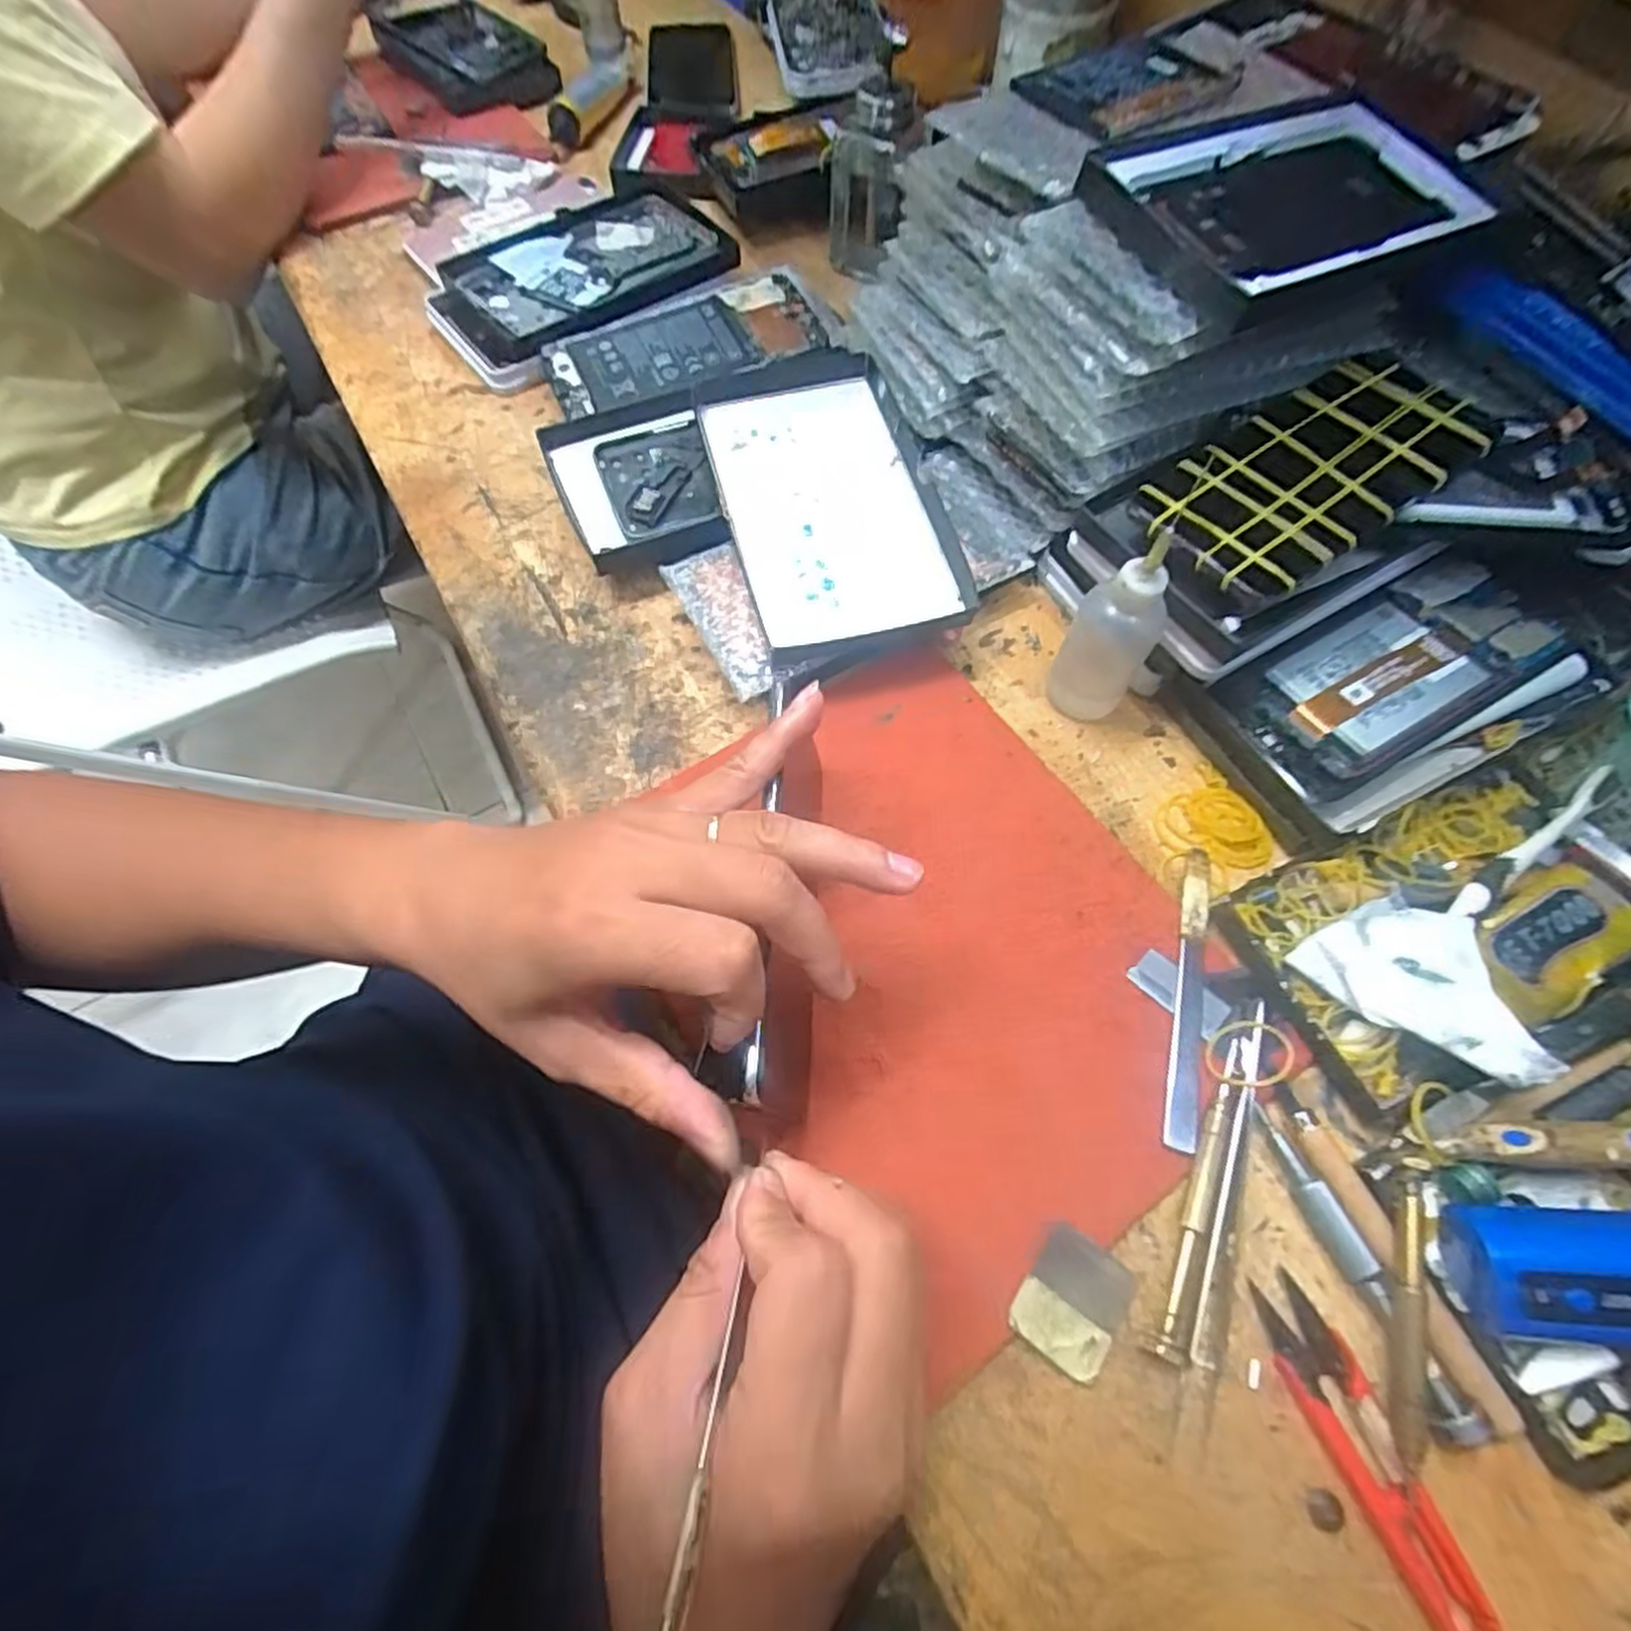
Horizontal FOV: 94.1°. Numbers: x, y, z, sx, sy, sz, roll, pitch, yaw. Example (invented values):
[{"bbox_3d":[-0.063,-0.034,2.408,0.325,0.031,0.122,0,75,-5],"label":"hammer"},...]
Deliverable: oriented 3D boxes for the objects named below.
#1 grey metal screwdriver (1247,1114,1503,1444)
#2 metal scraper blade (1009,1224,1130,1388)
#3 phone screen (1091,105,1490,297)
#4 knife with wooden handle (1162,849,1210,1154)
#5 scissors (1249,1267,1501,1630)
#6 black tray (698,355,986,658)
[{"bbox_3d":[0.188,0.156,0.266,0.014,0.017,0.105,-20,66,-9],"label":"grey metal screwdriver"},{"bbox_3d":[0.090,0.169,0.265,0.034,0.006,0.040,33,68,15],"label":"metal scraper blade"},{"bbox_3d":[0.204,-0.254,0.311,0.167,0.012,0.086,-24,75,-17],"label":"phone screen"},{"bbox_3d":[0.154,0.071,0.312,0.013,0.004,0.125,15,65,7],"label":"knife with wooden handle"},{"bbox_3d":[0.180,0.207,0.246,0.022,0.009,0.099,-18,65,-9],"label":"scissors"},{"bbox_3d":[0.005,-0.169,0.402,0.106,0.018,0.207,-16,68,-6],"label":"black tray"}]

